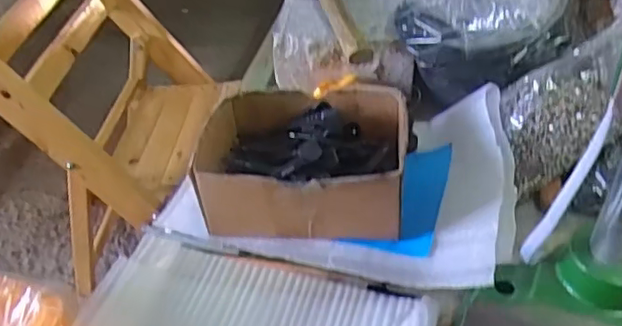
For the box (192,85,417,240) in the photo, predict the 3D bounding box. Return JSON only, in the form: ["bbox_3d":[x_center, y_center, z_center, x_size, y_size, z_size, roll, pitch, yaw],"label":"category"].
[{"bbox_3d":[-0.002,-0.003,0.516,0.167,0.073,0.133,4,41,7],"label":"box"}]

